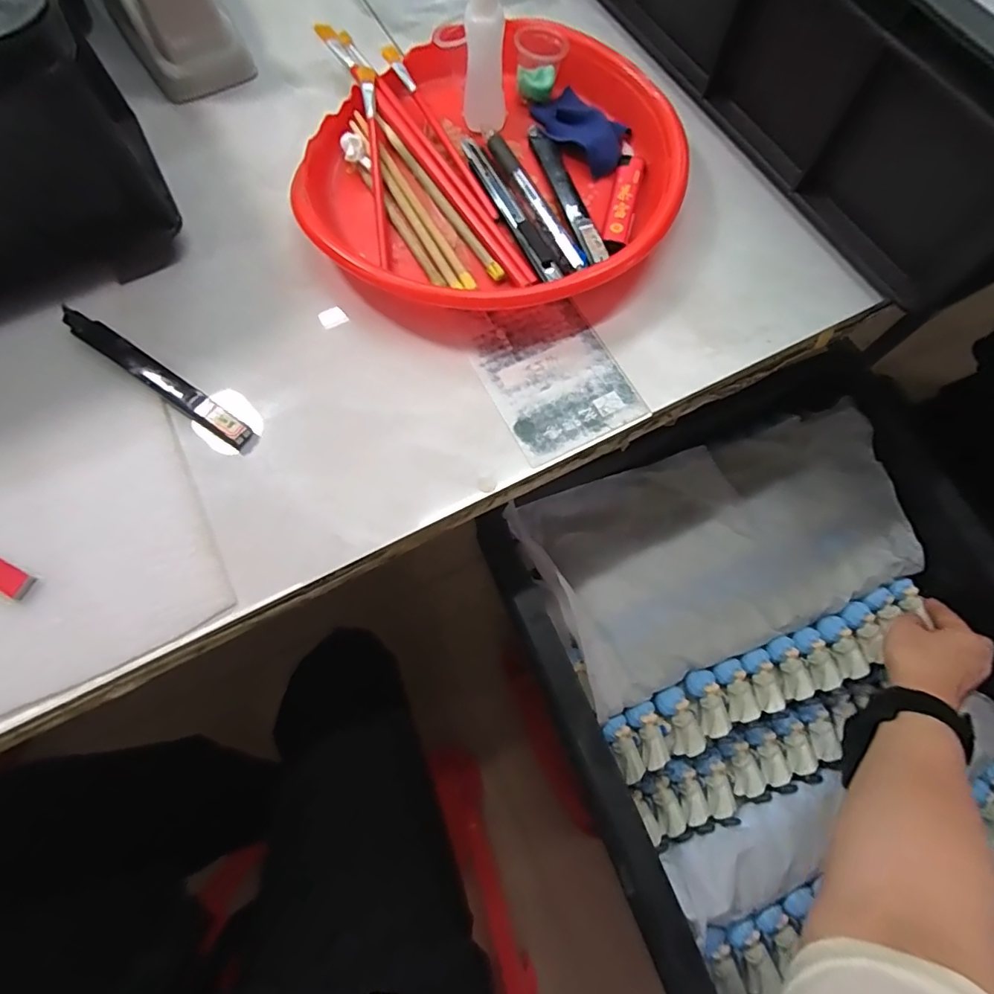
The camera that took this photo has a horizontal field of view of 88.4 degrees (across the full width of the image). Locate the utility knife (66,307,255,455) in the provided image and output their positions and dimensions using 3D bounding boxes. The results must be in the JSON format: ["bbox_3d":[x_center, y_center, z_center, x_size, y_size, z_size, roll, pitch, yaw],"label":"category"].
[{"bbox_3d":[-0.197,-0.069,0.297,0.138,0.011,0.016,33,73,9],"label":"utility knife"}]

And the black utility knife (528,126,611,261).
[{"bbox_3d":[0.047,-0.206,0.346,0.015,0.008,0.130,-16,73,-7],"label":"black utility knife"}]

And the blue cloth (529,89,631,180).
[{"bbox_3d":[0.061,-0.266,0.366,0.051,0.018,0.082,-37,77,-13],"label":"blue cloth"}]

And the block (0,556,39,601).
[{"bbox_3d":[-0.252,0.038,0.259,0.037,0.008,0.014,27,72,7],"label":"block"}]

